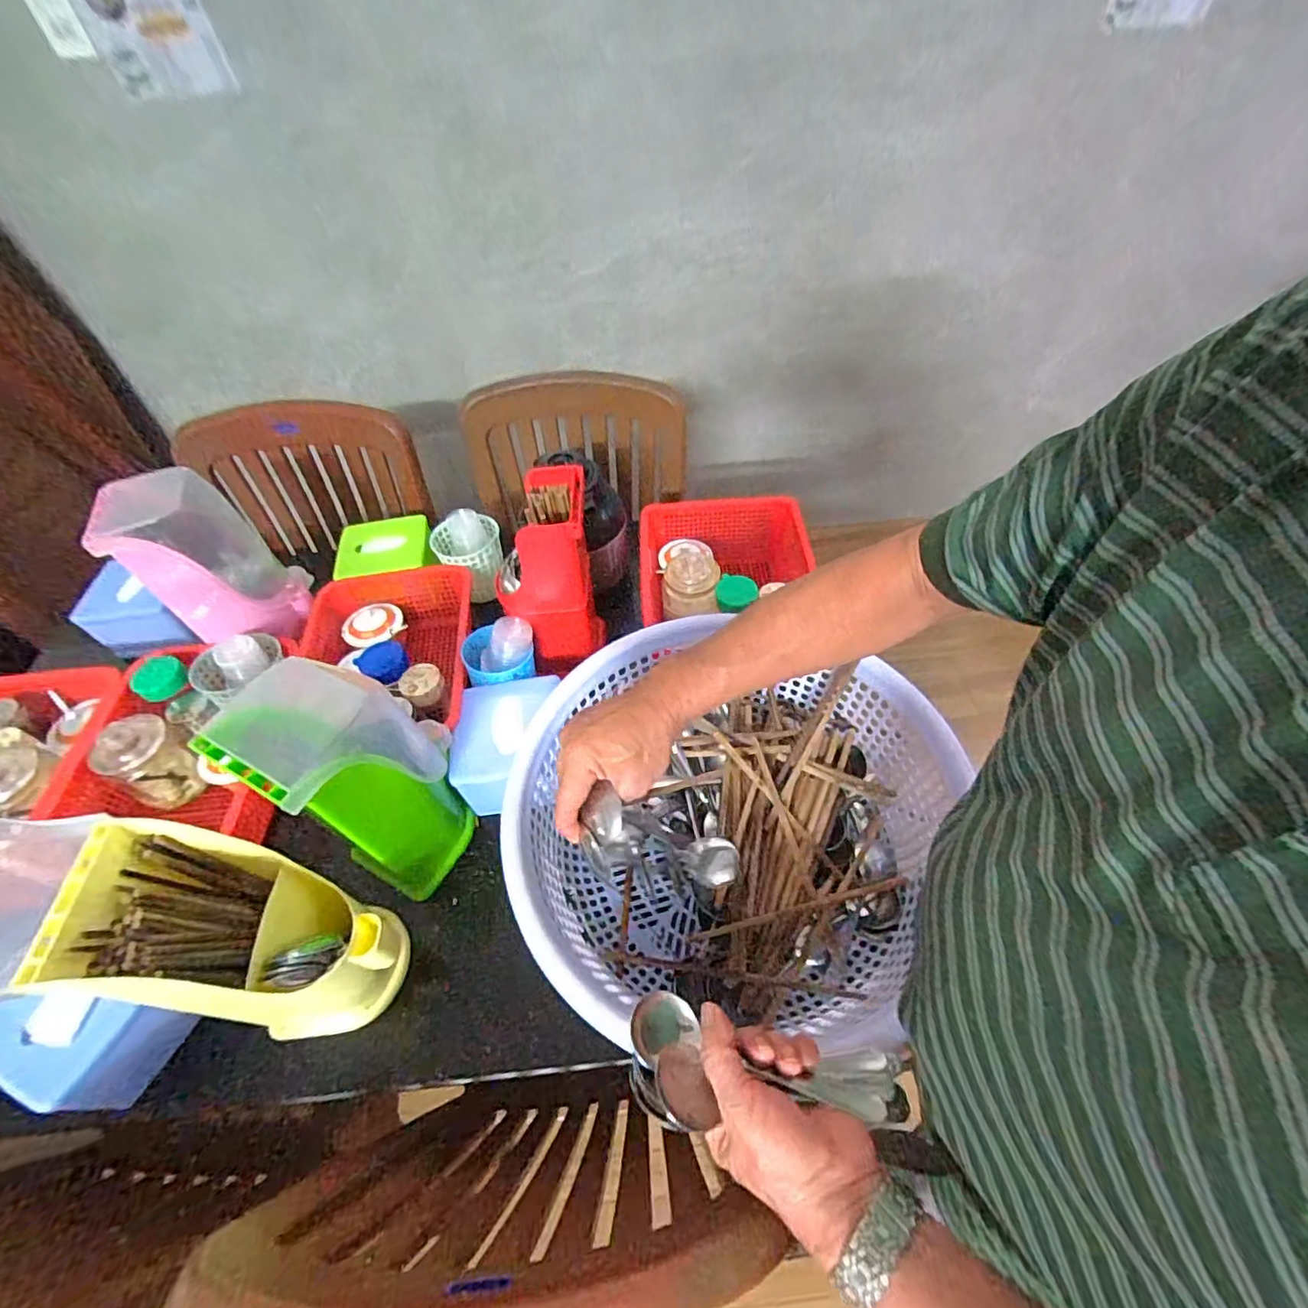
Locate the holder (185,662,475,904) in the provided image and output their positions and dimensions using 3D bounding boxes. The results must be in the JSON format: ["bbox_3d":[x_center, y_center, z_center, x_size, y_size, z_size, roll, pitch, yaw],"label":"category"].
[{"bbox_3d":[-0.280,0.124,0.587,0.123,0.276,0.151,23,56,18],"label":"holder"}]

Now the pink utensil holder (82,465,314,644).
[{"bbox_3d":[-0.575,-0.124,0.745,0.162,0.193,0.111,-36,59,-24],"label":"pink utensil holder"}]

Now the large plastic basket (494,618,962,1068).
[{"bbox_3d":[0.071,0.164,0.613,0.411,0.158,0.375,-1,52,1],"label":"large plastic basket"}]

